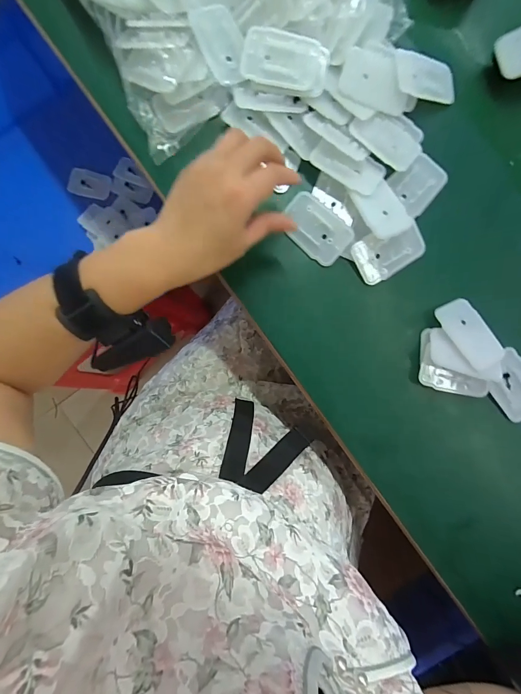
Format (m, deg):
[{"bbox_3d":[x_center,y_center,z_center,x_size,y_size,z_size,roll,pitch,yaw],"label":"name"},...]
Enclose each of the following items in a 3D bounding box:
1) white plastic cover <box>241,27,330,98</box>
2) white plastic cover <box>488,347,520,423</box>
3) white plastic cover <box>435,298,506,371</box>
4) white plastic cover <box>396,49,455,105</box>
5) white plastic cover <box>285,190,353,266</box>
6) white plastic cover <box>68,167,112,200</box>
[{"bbox_3d":[0.022,-0.265,0.312,0.077,0.011,0.046,12,109,-3],"label":"white plastic cover"},{"bbox_3d":[0.259,0.041,0.345,0.043,0.007,0.069,-31,91,5],"label":"white plastic cover"},{"bbox_3d":[0.201,-0.013,0.324,0.042,0.004,0.070,-25,75,-12],"label":"white plastic cover"},{"bbox_3d":[0.161,-0.262,0.327,0.066,0.007,0.036,4,100,-11],"label":"white plastic cover"},{"bbox_3d":[0.055,-0.117,0.330,0.068,0.010,0.046,40,88,-1],"label":"white plastic cover"},{"bbox_3d":[-0.296,-0.283,0.585,0.065,0.004,0.045,7,91,-21],"label":"white plastic cover"}]

